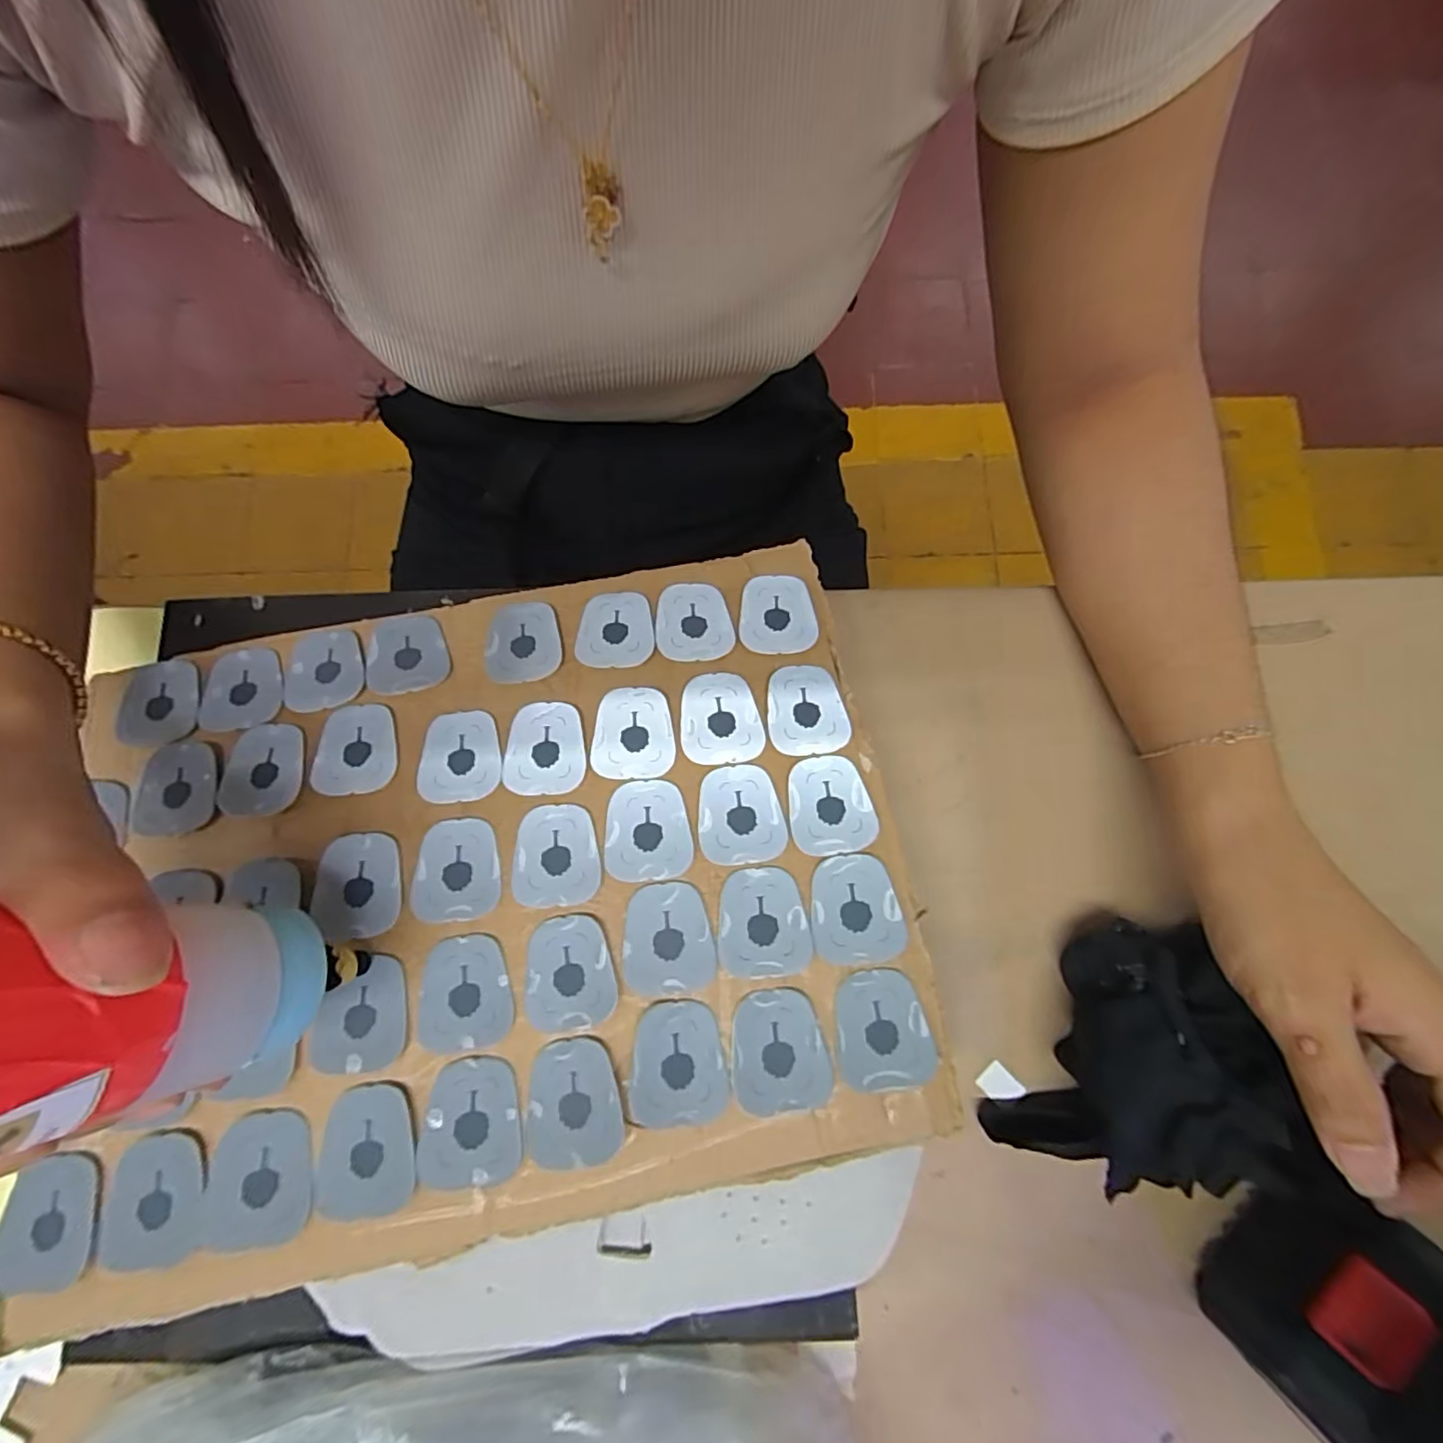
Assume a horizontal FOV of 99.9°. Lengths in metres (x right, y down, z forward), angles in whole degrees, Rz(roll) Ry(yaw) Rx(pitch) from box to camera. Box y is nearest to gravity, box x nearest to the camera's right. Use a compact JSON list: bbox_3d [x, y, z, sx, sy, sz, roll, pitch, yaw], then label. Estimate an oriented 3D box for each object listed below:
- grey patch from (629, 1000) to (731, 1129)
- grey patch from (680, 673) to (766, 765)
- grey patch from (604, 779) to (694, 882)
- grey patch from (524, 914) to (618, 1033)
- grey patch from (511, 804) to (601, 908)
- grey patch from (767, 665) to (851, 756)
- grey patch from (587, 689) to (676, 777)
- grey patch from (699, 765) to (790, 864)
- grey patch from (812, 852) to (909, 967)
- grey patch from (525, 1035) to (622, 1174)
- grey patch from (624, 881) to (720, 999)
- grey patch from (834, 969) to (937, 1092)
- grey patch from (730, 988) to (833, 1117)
[{"bbox_3d":[-0.015,0.119,0.211,0.032,0.006,0.037,-5,79,0],"label":"grey patch"},{"bbox_3d":[0.000,-0.002,0.250,0.033,0.004,0.038,-4,79,1],"label":"grey patch"},{"bbox_3d":[-0.029,0.042,0.236,0.033,0.004,0.038,-4,79,0],"label":"grey patch"},{"bbox_3d":[-0.056,0.092,0.222,0.033,0.004,0.038,-8,79,0],"label":"grey patch"},{"bbox_3d":[-0.065,0.051,0.235,0.033,0.004,0.037,-6,79,0],"label":"grey patch"},{"bbox_3d":[0.035,-0.005,0.252,0.032,0.004,0.038,-7,79,0],"label":"grey patch"},{"bbox_3d":[-0.037,0.004,0.251,0.033,0.004,0.038,-3,79,1],"label":"grey patch"},{"bbox_3d":[0.007,0.036,0.237,0.033,0.004,0.037,-4,79,1],"label":"grey patch"},{"bbox_3d":[0.050,0.070,0.227,0.033,0.004,0.039,-5,73,2],"label":"grey patch"},{"bbox_3d":[-0.051,0.132,0.210,0.032,0.004,0.039,-9,73,4],"label":"grey patch"},{"bbox_3d":[-0.020,0.081,0.226,0.033,0.005,0.039,-5,79,0],"label":"grey patch"},{"bbox_3d":[0.057,0.109,0.214,0.032,0.005,0.037,-6,79,0],"label":"grey patch"},{"bbox_3d":[0.020,0.115,0.212,0.033,0.005,0.038,-6,79,0],"label":"grey patch"}]

